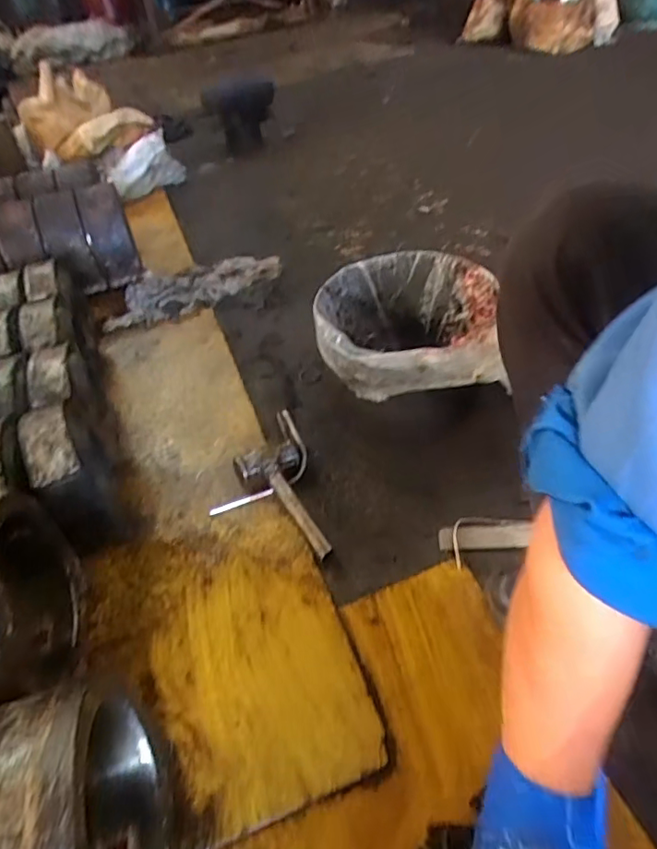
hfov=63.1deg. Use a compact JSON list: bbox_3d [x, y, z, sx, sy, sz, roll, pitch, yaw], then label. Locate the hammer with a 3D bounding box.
[{"bbox_3d":[-0.072,0.114,0.786,0.101,0.045,0.204,-15,45,-8],"label":"hammer"}]

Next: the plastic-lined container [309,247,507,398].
[{"bbox_3d":[0.135,-0.131,0.903,0.294,0.187,0.315,-2,47,6],"label":"plastic-lined container"}]

